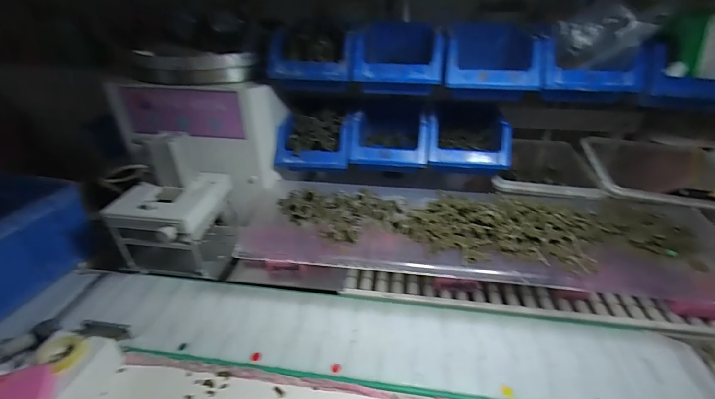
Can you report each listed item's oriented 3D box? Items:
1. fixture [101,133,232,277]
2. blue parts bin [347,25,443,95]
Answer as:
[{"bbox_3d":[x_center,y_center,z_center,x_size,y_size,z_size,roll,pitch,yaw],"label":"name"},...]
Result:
[{"bbox_3d":[-0.290,0.009,0.532,0.139,0.174,0.148,2,36,4],"label":"fixture"},{"bbox_3d":[0.065,-0.232,0.563,0.130,0.074,0.200,4,33,5],"label":"blue parts bin"}]

